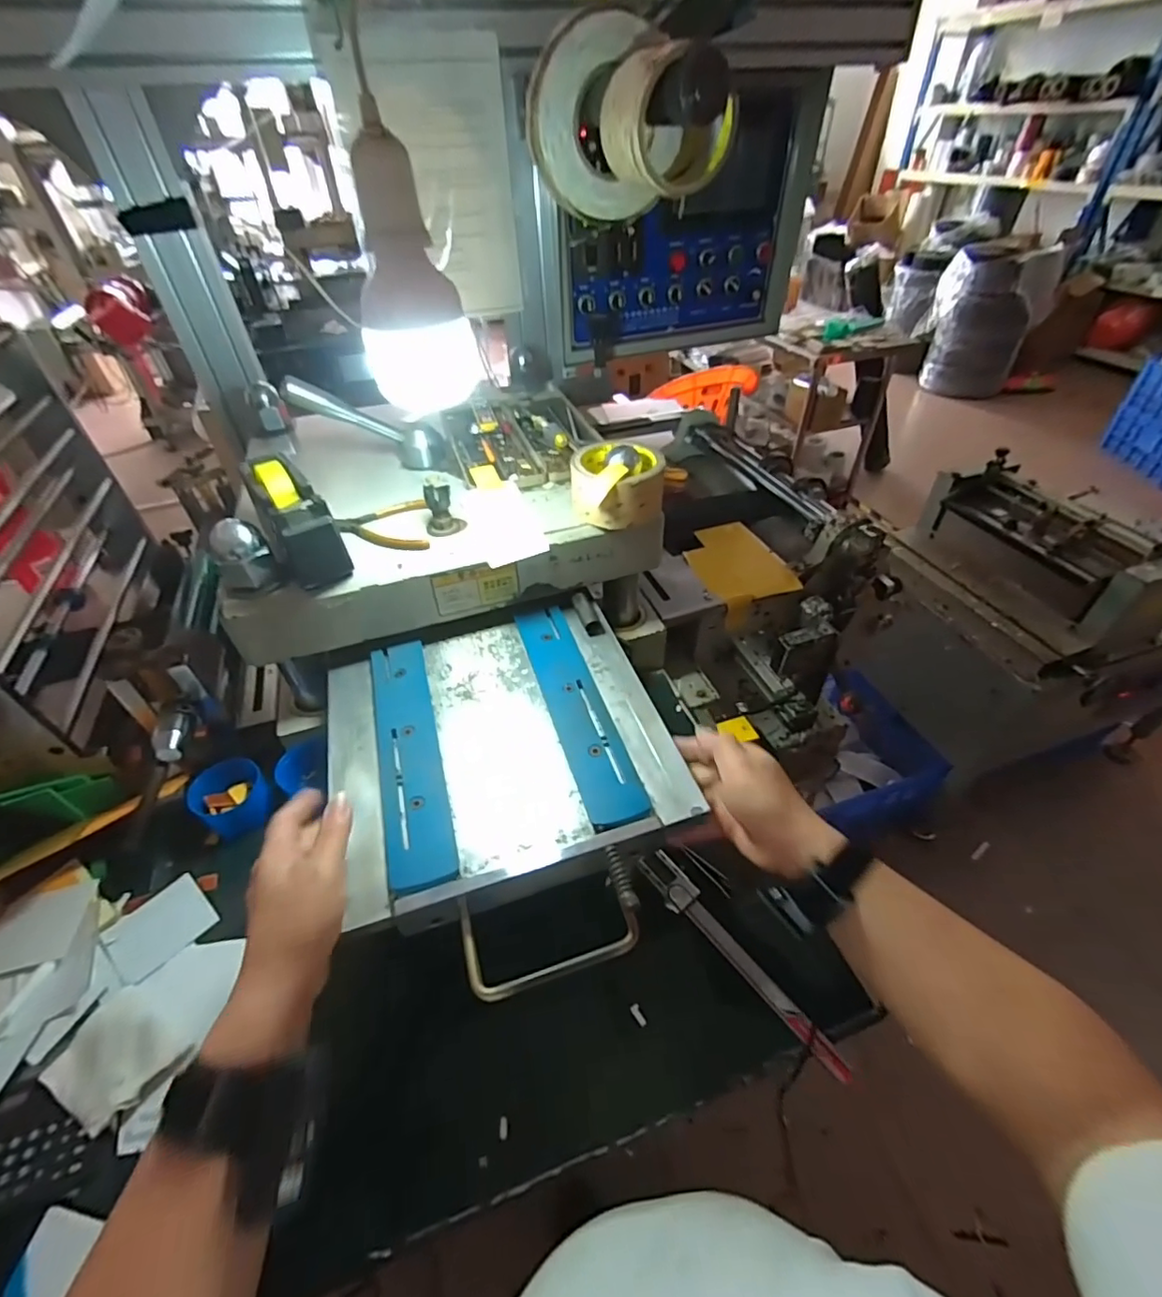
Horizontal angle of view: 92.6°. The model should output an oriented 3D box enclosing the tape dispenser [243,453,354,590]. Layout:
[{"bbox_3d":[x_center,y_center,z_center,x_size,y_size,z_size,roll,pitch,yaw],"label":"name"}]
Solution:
[{"bbox_3d":[-0.260,-0.112,0.504,0.058,0.086,0.117,-26,48,-23],"label":"tape dispenser"}]

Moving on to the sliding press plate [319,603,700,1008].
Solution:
[{"bbox_3d":[-0.064,0.096,0.475,0.281,0.026,0.333,-14,44,-12],"label":"sliding press plate"}]

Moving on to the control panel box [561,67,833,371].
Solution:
[{"bbox_3d":[0.173,-0.649,0.881,0.421,0.325,0.080,-20,46,-18],"label":"control panel box"}]

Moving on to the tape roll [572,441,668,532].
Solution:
[{"bbox_3d":[0.037,-0.170,0.575,0.093,0.056,0.086,-3,43,-1],"label":"tape roll"}]

